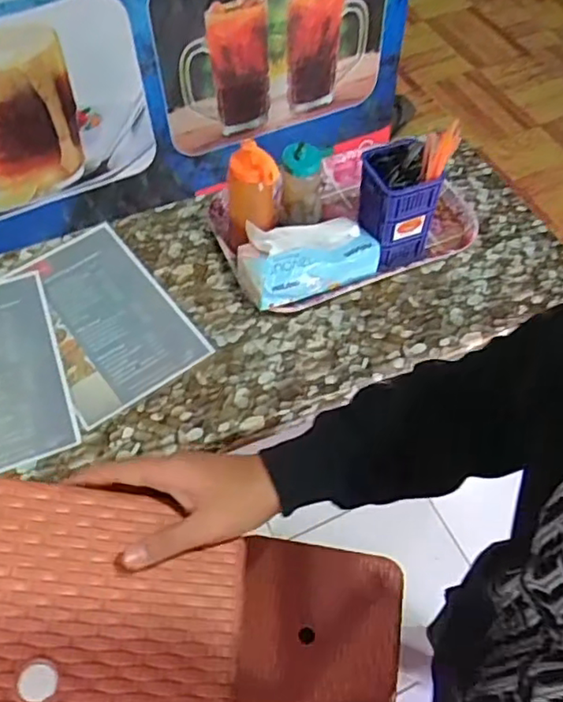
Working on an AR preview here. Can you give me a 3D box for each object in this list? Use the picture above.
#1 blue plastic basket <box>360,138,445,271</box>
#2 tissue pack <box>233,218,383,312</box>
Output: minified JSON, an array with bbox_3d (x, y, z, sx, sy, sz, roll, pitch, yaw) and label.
[{"bbox_3d":[0.176,-0.219,0.964,0.099,0.177,0.099,-15,58,-9],"label":"blue plastic basket"},{"bbox_3d":[0.041,-0.141,0.970,0.205,0.081,0.108,-17,58,-10],"label":"tissue pack"}]

